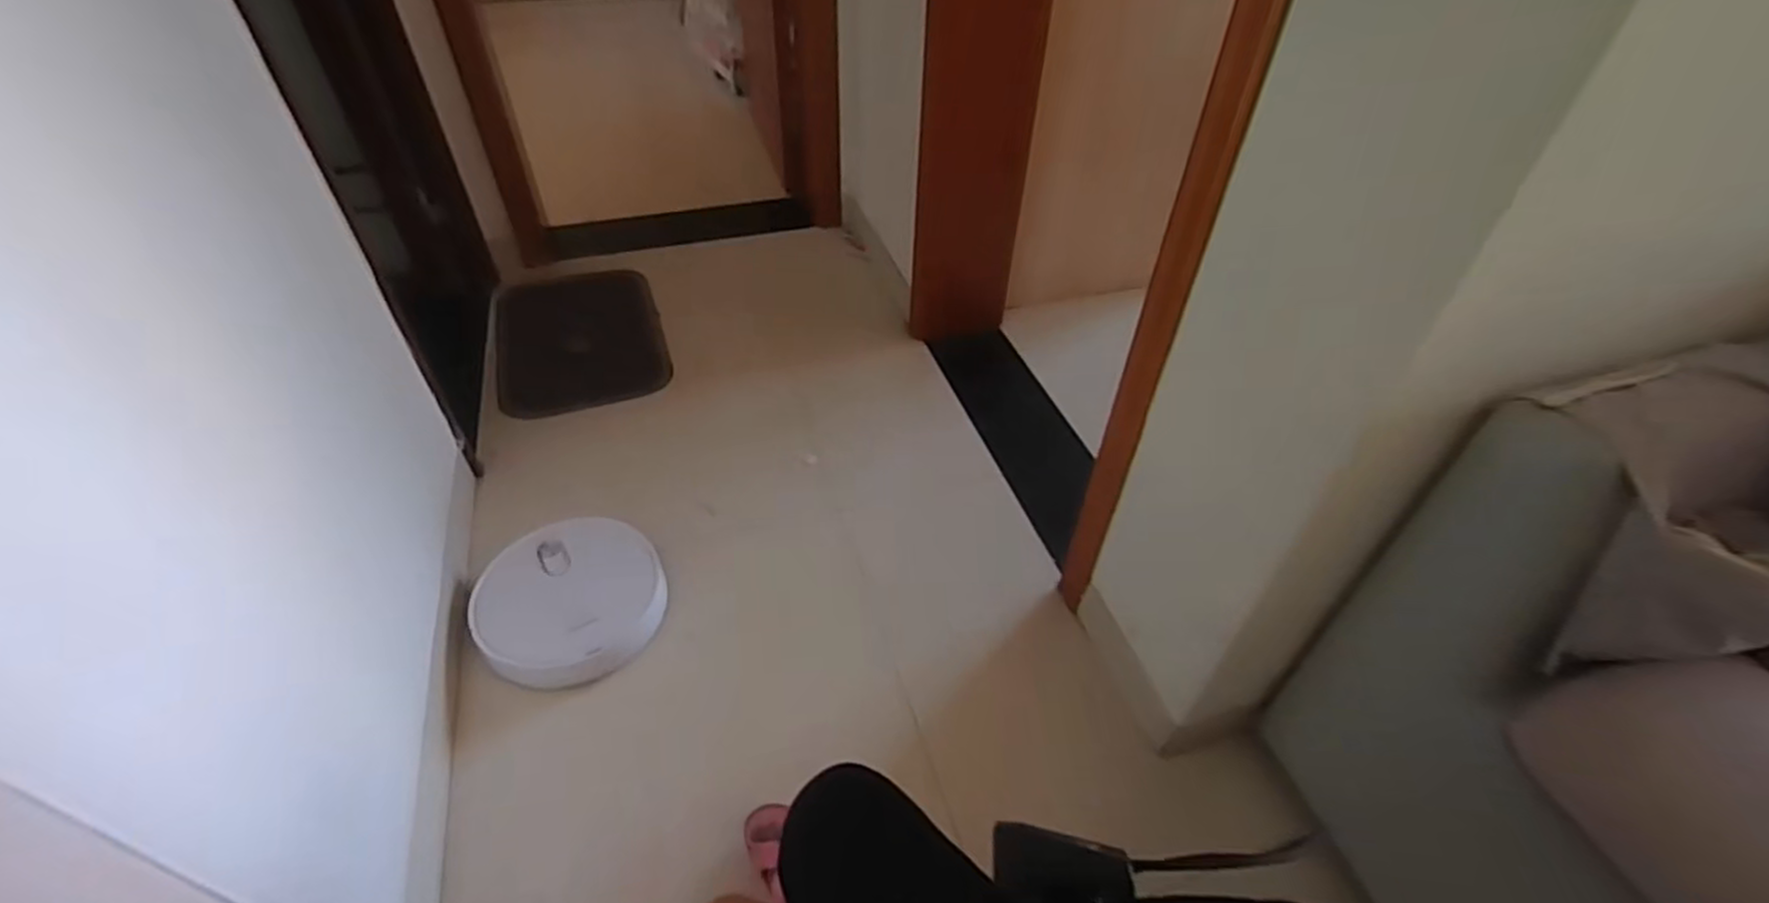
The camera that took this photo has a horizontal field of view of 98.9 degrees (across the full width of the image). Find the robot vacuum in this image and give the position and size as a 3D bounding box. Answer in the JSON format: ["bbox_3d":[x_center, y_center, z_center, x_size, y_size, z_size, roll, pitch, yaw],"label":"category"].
[{"bbox_3d":[-0.535,0.249,1.291,0.299,0.071,0.289,-22,49,-23],"label":"robot vacuum"}]

